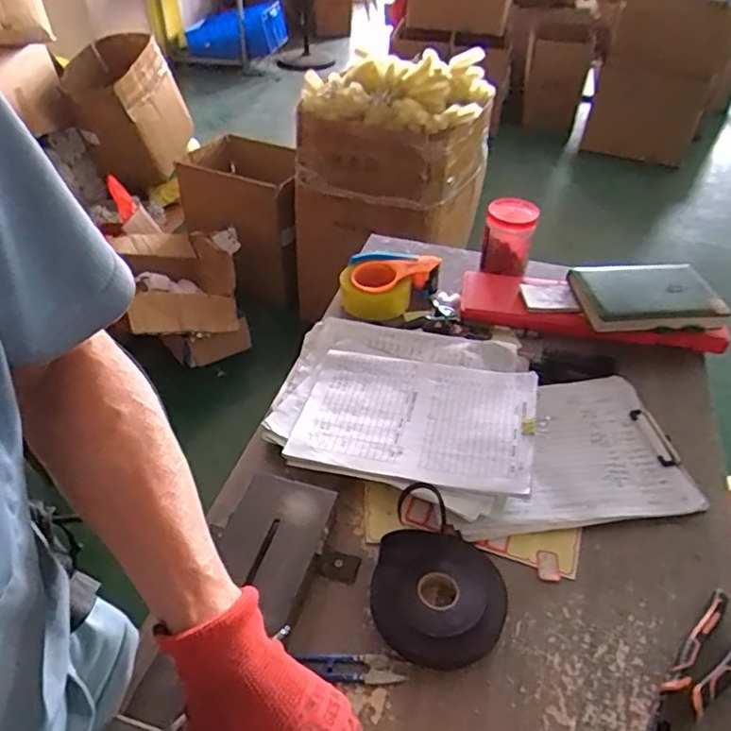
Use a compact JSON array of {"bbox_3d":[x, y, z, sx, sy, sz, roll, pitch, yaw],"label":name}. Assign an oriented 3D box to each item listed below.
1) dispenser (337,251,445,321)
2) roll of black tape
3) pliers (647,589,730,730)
[{"bbox_3d":[0.037,-0.134,1.042,0.152,0.062,0.128,11,43,12],"label":"dispenser"},{"bbox_3d":[0.076,0.239,0.637,0.136,0.027,0.137,-2,42,2],"label":"roll of black tape"},{"bbox_3d":[0.321,0.294,0.580,0.051,0.015,0.183,32,53,32],"label":"pliers"}]

